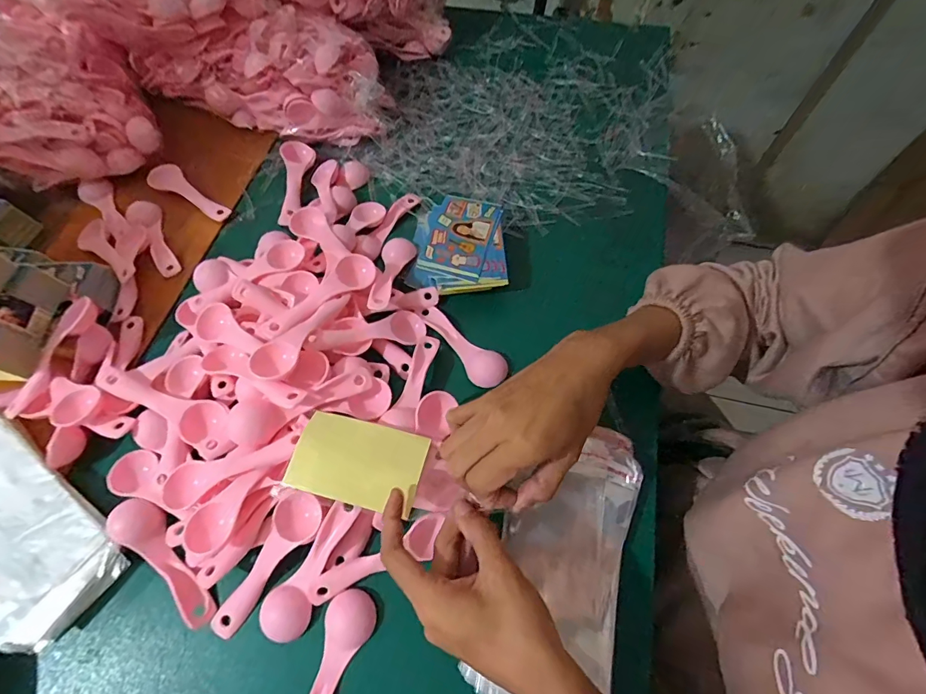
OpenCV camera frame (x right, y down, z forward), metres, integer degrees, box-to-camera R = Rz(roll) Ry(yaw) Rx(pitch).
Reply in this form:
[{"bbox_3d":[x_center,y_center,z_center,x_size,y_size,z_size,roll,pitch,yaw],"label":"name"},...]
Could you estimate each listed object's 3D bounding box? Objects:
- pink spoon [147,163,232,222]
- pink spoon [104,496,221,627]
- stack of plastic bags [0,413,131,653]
[{"bbox_3d":[-0.315,-0.176,0.491,0.116,0.013,0.034,33,69,17],"label":"pink spoon"},{"bbox_3d":[-0.225,0.157,0.319,0.111,0.015,0.028,36,70,18],"label":"pink spoon"},{"bbox_3d":[-0.349,0.132,0.330,0.195,0.037,0.084,36,70,18],"label":"stack of plastic bags"}]

